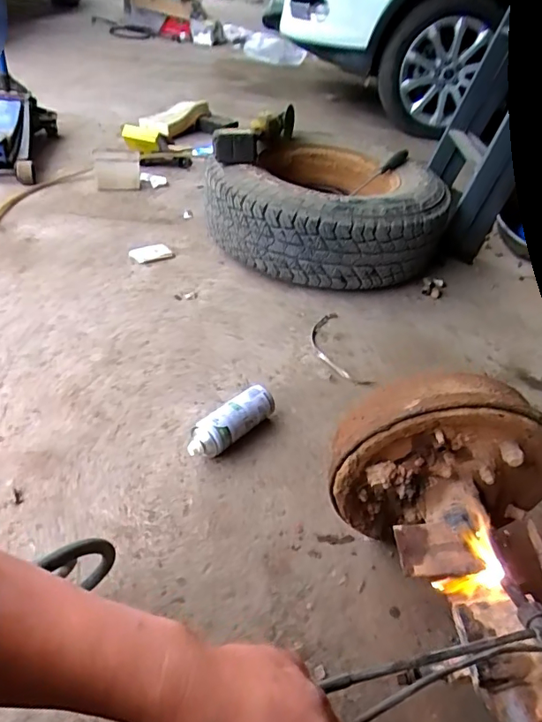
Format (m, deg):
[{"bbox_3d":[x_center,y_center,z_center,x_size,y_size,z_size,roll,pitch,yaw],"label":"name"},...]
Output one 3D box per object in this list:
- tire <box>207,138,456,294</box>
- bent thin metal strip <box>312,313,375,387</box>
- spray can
[{"bbox_3d":[0.169,-0.423,1.395,0.597,0.230,0.559,25,42,18],"label":"tire"},{"bbox_3d":[0.150,-0.034,1.154,0.104,0.015,0.253,-6,42,-16],"label":"bent thin metal strip"},{"bbox_3d":[-0.074,0.115,0.898,0.062,0.068,0.187,35,48,29],"label":"spray can"}]

